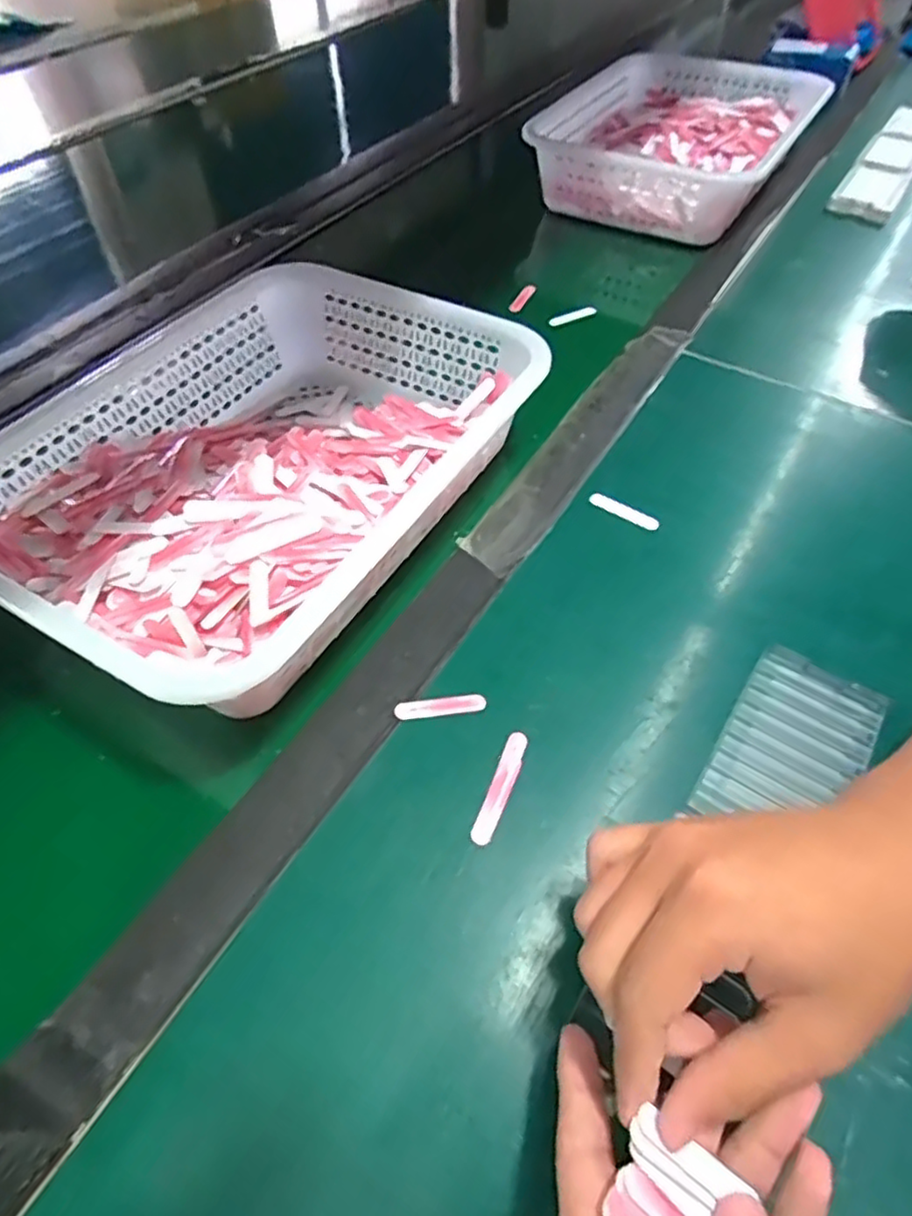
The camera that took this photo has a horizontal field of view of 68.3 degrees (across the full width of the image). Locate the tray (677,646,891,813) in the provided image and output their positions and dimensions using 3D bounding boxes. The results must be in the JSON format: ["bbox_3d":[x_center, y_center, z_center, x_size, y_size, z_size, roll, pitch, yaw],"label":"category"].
[{"bbox_3d":[0.182,0.073,0.362,0.067,0.010,0.113,29,59,21],"label":"tray"}]

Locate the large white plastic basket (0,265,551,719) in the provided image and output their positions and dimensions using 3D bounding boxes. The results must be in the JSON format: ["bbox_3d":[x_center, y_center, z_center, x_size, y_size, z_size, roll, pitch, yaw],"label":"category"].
[{"bbox_3d":[-0.131,-0.099,0.461,0.240,0.083,0.350,27,58,20],"label":"large white plastic basket"}]

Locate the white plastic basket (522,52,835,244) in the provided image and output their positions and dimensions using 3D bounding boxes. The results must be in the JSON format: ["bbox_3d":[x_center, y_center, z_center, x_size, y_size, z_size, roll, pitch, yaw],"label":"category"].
[{"bbox_3d":[0.261,-0.573,0.809,0.270,0.069,0.367,24,57,18],"label":"white plastic basket"}]

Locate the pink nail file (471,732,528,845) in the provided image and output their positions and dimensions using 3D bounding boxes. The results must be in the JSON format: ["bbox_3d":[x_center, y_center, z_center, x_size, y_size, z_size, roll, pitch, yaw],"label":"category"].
[{"bbox_3d":[0.024,0.094,0.354,0.012,0.004,0.063,18,55,14],"label":"pink nail file"}]

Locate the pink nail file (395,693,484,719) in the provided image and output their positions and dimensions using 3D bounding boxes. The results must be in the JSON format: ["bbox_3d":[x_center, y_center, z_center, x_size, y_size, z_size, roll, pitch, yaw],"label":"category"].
[{"bbox_3d":[-0.009,0.056,0.382,0.051,0.004,0.012,-8,53,-5],"label":"pink nail file"}]

